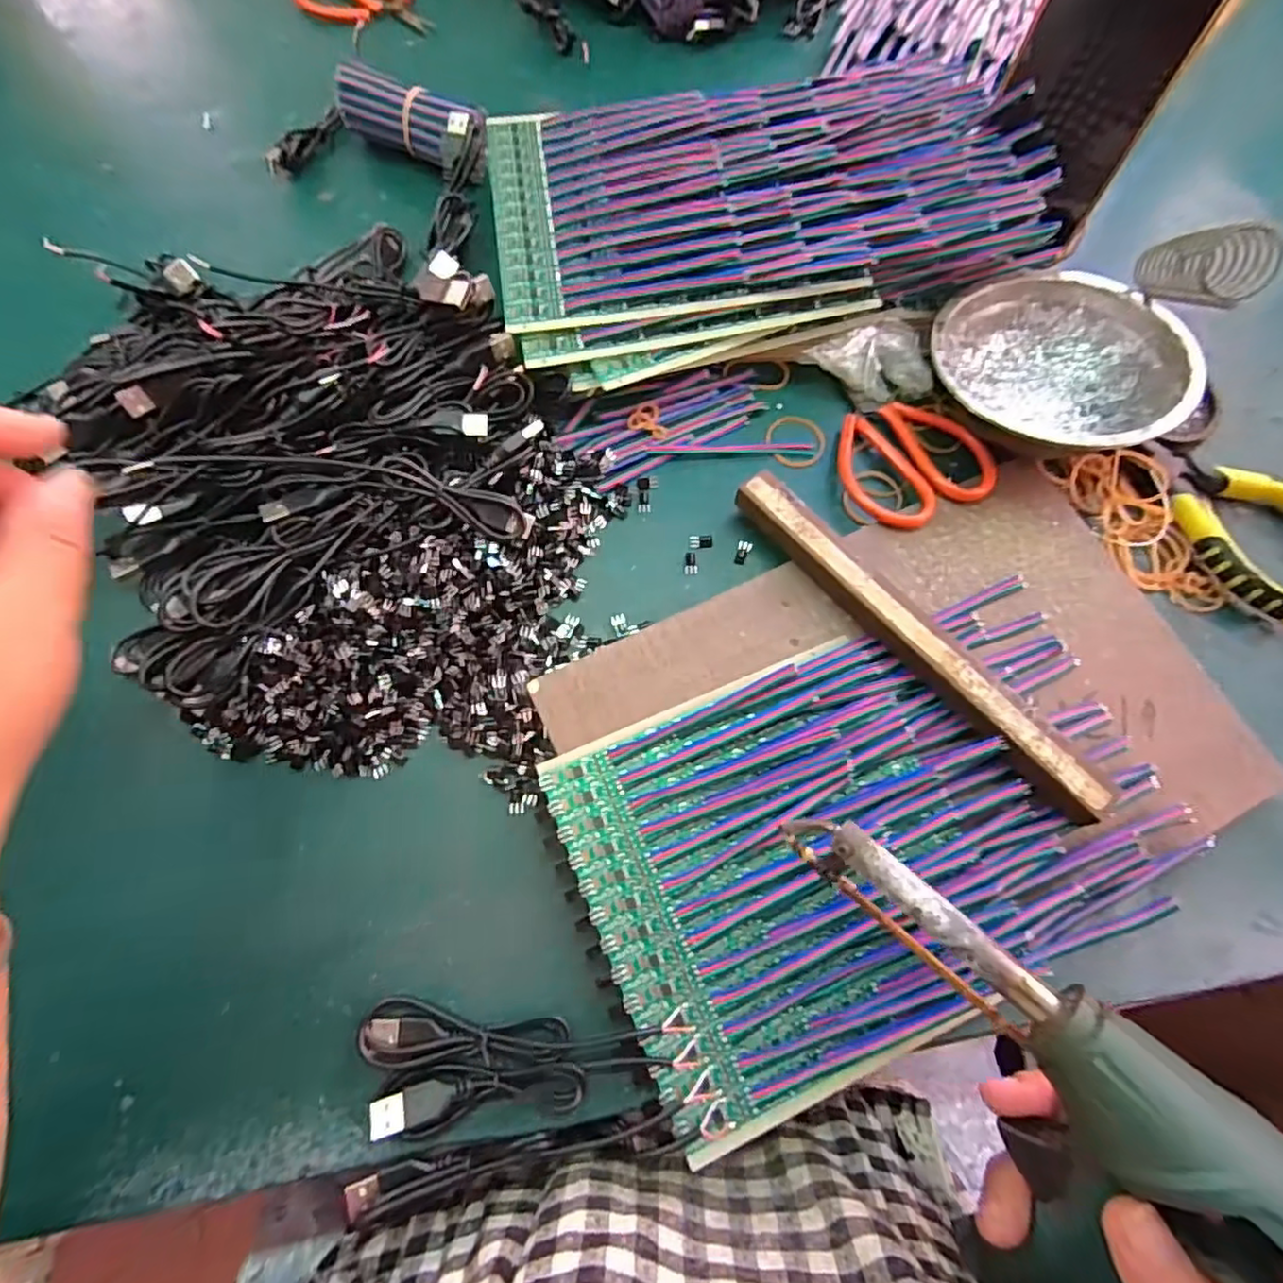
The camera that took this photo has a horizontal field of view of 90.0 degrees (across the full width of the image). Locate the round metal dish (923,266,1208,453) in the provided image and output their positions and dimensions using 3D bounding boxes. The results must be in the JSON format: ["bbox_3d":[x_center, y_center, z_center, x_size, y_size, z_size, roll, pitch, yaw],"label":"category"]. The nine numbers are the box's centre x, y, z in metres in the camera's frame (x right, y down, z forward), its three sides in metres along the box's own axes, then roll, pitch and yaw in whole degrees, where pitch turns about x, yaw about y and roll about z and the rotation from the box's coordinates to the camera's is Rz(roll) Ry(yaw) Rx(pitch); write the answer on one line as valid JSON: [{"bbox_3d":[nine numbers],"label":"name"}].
[{"bbox_3d":[0.224,-0.154,0.353,0.125,0.052,0.118,1,71,-2],"label":"round metal dish"}]

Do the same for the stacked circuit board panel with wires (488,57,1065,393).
[{"bbox_3d":[0.070,-0.252,0.376,0.307,0.067,0.178,-12,72,-6],"label":"stacked circuit board panel with wires"}]

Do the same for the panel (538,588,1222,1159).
[{"bbox_3d":[0.102,0.081,0.281,0.252,0.017,0.159,-22,73,-9],"label":"panel"}]

